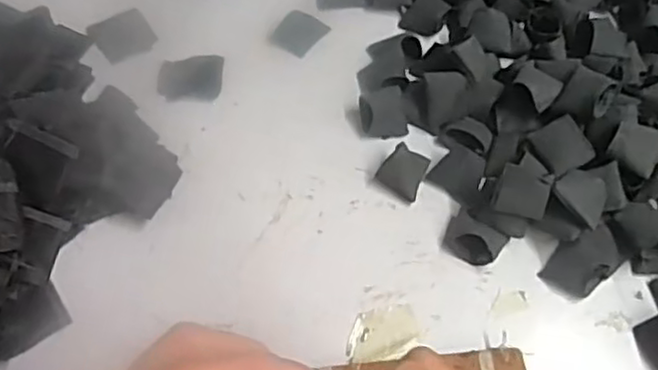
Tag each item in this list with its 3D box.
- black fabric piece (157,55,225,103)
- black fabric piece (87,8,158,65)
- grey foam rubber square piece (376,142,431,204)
[{"bbox_3d":[-0.120,-0.094,0.600,0.054,0.004,0.052,-1,57,-3],"label":"black fabric piece"},{"bbox_3d":[-0.185,-0.135,0.624,0.050,0.004,0.053,-31,63,-20],"label":"black fabric piece"},{"bbox_3d":[0.059,-0.012,0.551,0.035,0.022,0.039,19,59,10],"label":"grey foam rubber square piece"}]

